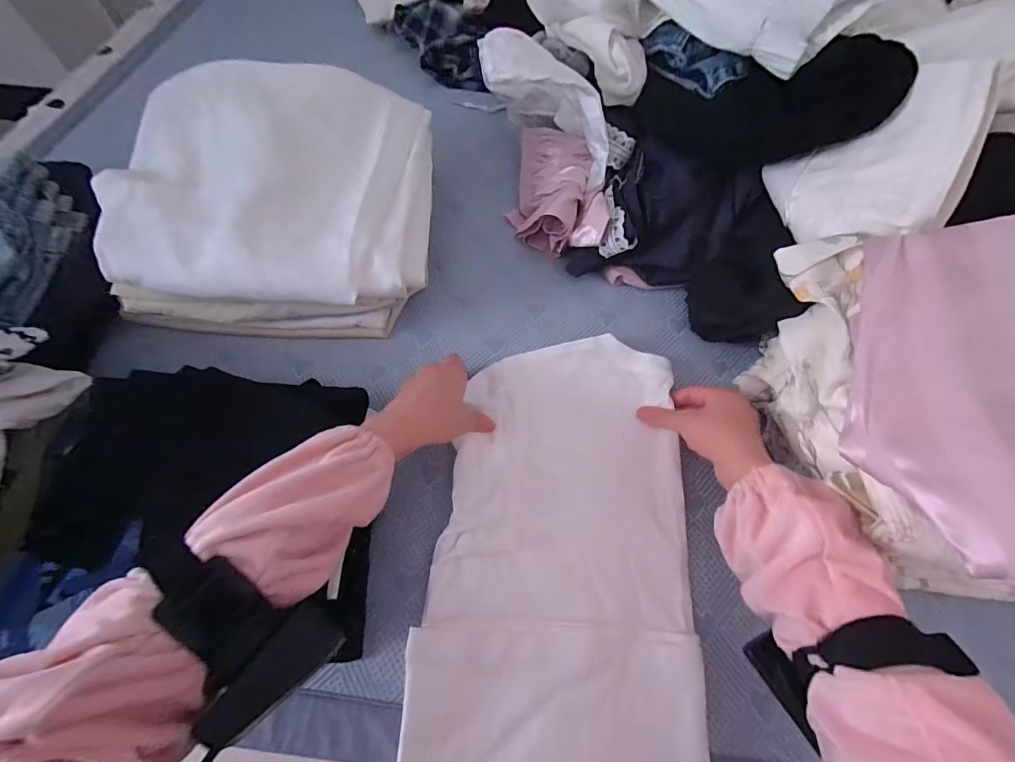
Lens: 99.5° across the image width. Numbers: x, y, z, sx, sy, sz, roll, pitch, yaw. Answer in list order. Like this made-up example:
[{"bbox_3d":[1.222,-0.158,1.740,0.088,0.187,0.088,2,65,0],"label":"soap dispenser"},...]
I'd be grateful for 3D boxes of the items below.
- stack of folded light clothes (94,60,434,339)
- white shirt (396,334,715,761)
[{"bbox_3d":[-0.242,-0.188,0.470,0.313,0.158,0.249,-1,64,-2],"label":"stack of folded light clothes"},{"bbox_3d":[0.046,0.137,0.374,0.219,0.024,0.379,3,64,1],"label":"white shirt"}]

